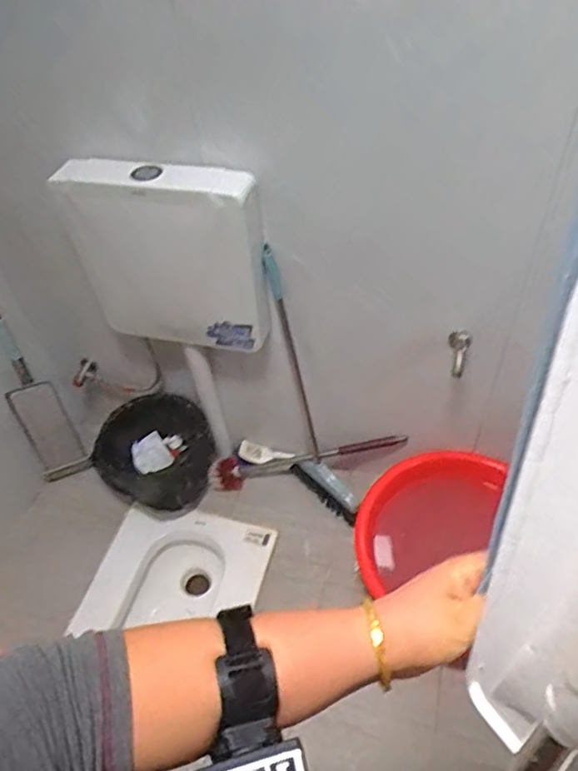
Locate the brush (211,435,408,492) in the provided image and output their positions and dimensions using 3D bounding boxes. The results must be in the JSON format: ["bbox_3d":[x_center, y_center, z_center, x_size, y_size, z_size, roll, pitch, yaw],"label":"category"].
[{"bbox_3d":[0.048,0.200,1.509,0.541,0.083,0.071,-14,47,16],"label":"brush"}]

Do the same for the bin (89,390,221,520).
[{"bbox_3d":[-0.348,0.193,1.543,0.271,0.279,0.270,-2,49,2],"label":"bin"}]

